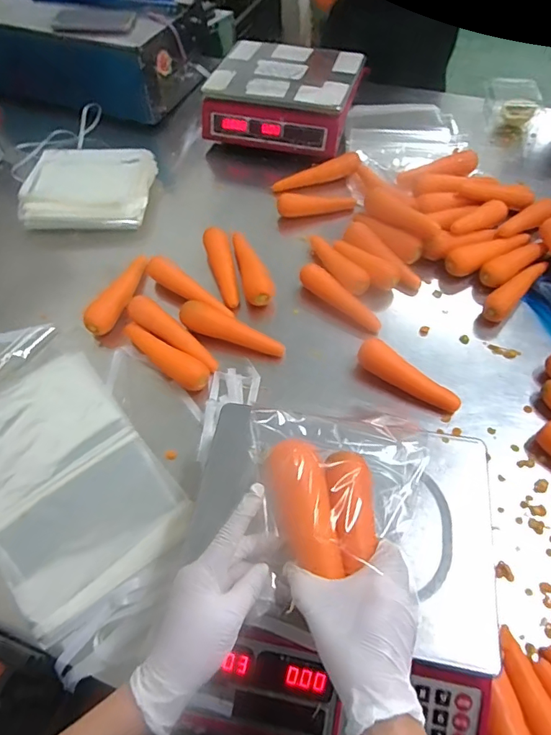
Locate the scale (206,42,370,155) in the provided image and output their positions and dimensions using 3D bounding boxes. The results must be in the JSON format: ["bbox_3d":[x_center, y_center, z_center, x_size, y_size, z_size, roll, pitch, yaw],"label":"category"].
[{"bbox_3d":[0.019,-0.585,1.016,0.303,0.126,0.262,15,58,12],"label":"scale"}]

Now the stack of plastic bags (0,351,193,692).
[{"bbox_3d":[-0.267,0.142,0.592,0.208,0.019,0.372,-35,61,-21],"label":"stack of plastic bags"}]

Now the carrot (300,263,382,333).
[{"bbox_3d":[0.103,-0.111,0.735,0.033,0.033,0.157,-39,63,-23],"label":"carrot"}]

